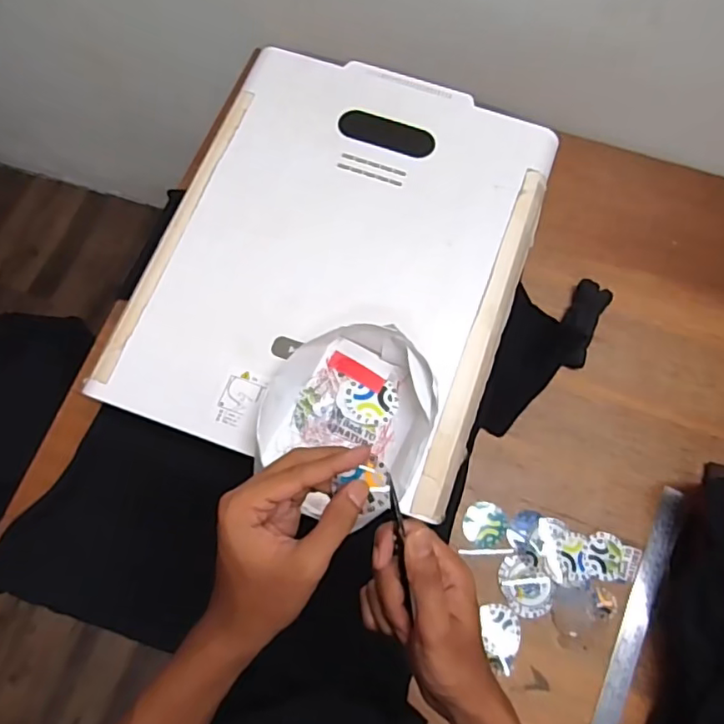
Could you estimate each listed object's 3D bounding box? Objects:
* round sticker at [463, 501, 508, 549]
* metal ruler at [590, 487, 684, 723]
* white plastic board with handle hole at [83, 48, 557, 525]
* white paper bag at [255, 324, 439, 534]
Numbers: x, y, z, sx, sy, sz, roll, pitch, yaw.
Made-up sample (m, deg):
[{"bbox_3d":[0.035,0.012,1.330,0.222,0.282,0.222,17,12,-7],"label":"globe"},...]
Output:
[{"bbox_3d":[0.158,0.208,0.722,0.053,0.008,0.055,1,72,-2],"label":"round sticker"},{"bbox_3d":[0.334,0.306,0.686,0.031,0.007,0.319,24,74,12],"label":"metal ruler"},{"bbox_3d":[-0.019,-0.130,0.655,0.399,0.015,0.500,20,74,5],"label":"white plastic board with handle hole"},{"bbox_3d":[-0.010,0.047,0.569,0.163,0.047,0.170,27,75,7],"label":"white paper bag"}]

